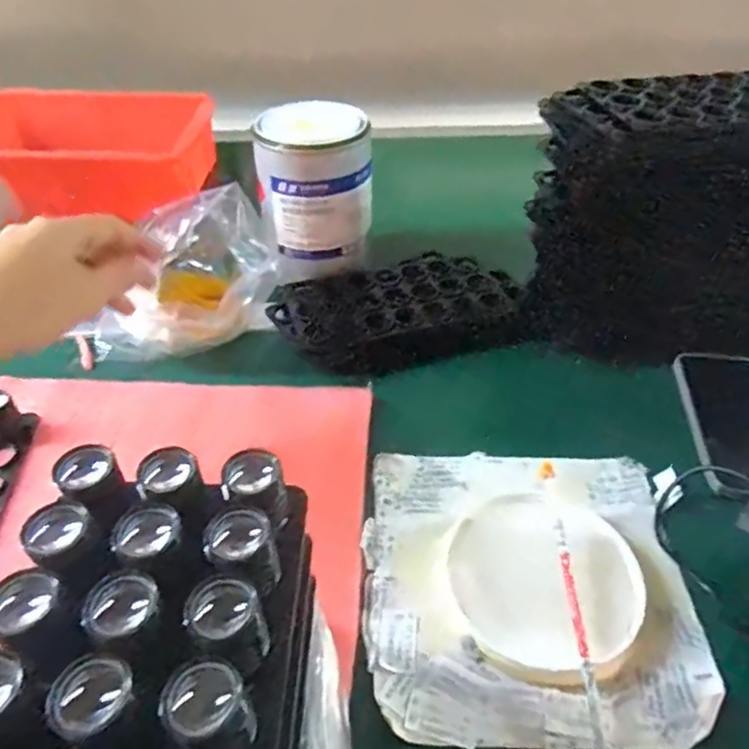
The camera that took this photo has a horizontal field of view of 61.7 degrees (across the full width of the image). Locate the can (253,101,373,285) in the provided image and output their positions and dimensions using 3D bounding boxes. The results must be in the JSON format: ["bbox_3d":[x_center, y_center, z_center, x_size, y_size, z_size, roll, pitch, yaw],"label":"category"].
[{"bbox_3d":[-0.056,-0.170,0.584,0.105,0.119,0.096,-3,42,-3],"label":"can"}]

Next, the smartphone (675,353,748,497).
[{"bbox_3d":[0.289,0.035,0.497,0.071,0.015,0.147,5,42,6],"label":"smartphone"}]

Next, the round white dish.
[{"bbox_3d":[0.102,0.126,0.389,0.115,0.021,0.116,0,42,0],"label":"round white dish"}]

